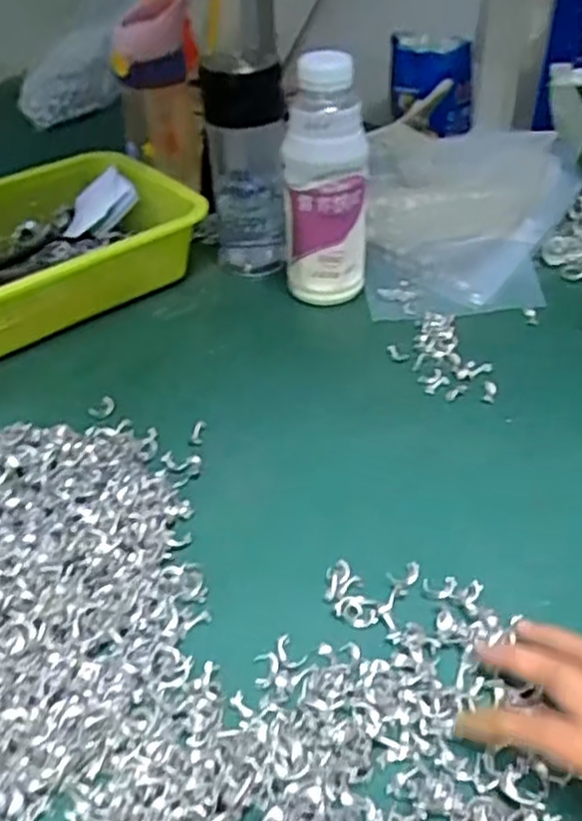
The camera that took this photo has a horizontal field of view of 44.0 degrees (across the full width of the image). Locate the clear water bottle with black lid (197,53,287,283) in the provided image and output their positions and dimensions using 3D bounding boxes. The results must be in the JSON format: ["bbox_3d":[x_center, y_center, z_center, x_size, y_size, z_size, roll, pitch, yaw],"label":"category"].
[{"bbox_3d":[-0.038,-0.202,0.616,0.064,0.196,0.079,-2,40,-2],"label":"clear water bottle with black lid"}]

